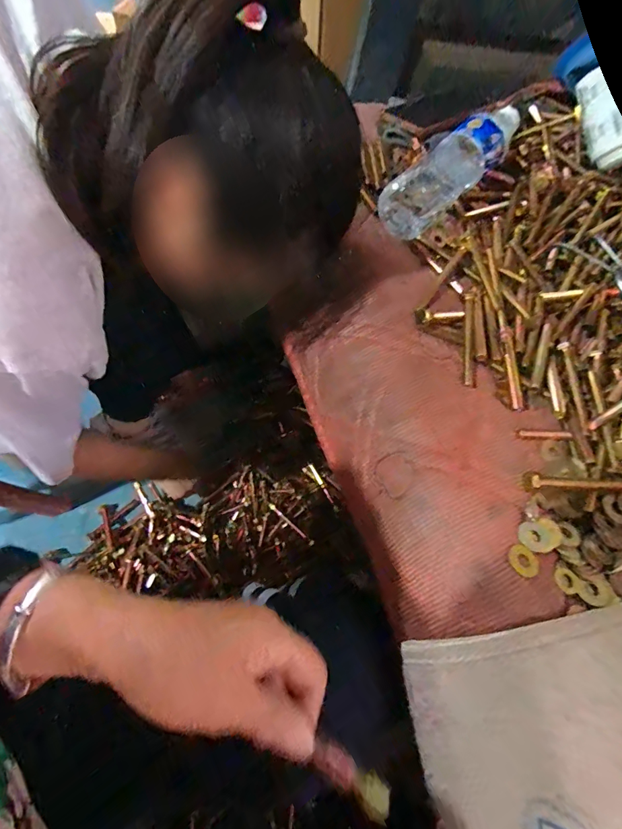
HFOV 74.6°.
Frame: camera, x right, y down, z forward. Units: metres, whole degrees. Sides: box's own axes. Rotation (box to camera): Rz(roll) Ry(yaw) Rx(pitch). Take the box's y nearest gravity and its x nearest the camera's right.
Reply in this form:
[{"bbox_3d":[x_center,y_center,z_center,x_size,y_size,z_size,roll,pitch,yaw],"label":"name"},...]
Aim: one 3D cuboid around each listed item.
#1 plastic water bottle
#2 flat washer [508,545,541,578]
[{"bbox_3d":[0.174,-0.295,0.488,0.064,0.078,0.233,42,66,15],"label":"plastic water bottle"},{"bbox_3d":[0.165,0.114,0.317,0.023,0.004,0.024,5,60,-8],"label":"flat washer"}]

